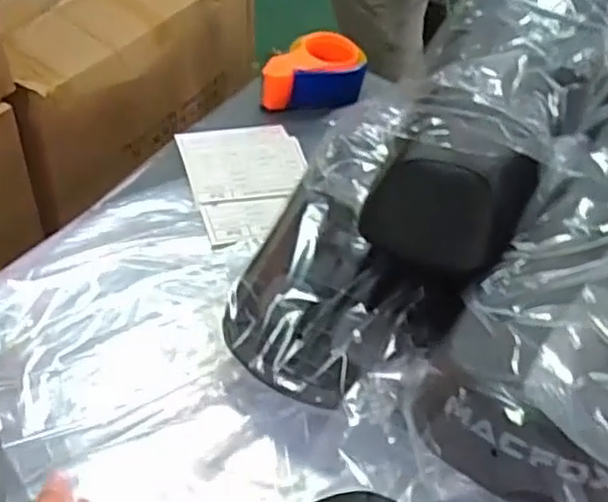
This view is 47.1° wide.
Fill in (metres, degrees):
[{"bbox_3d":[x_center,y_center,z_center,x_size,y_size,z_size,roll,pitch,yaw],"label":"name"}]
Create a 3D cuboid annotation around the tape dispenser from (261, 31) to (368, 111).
[{"bbox_3d":[0.011,-0.249,0.969,0.152,0.068,0.080,-8,48,-13],"label":"tape dispenser"}]

